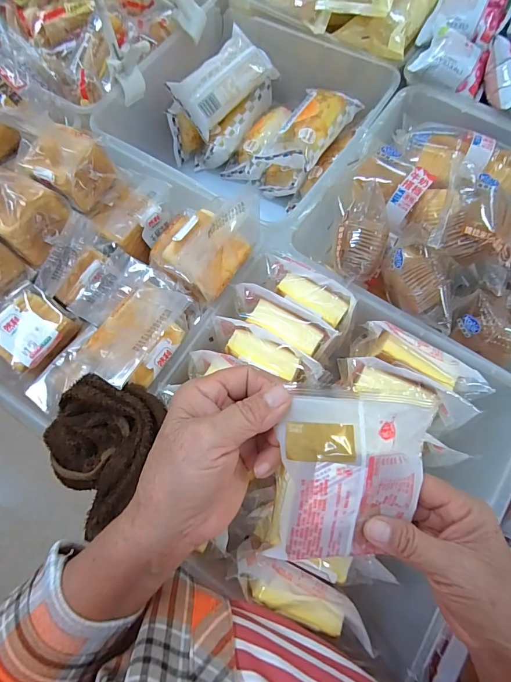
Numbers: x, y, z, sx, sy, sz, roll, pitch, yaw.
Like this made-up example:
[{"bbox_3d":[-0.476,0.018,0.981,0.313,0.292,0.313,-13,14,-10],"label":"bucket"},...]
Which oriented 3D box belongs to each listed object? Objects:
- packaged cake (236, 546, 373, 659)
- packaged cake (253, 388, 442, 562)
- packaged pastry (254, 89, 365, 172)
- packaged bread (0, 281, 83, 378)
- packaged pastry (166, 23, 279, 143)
[{"bbox_3d":[0.033,0.193,0.279,0.103,0.028,0.032,21,74,9],"label":"packaged cake"},{"bbox_3d":[0.058,0.082,0.234,0.094,0.032,0.100,1,103,-14],"label":"packaged cake"},{"bbox_3d":[0.067,-0.270,0.469,0.073,0.044,0.122,35,76,12],"label":"packaged pastry"},{"bbox_3d":[-0.227,-0.012,0.370,0.075,0.032,0.079,24,74,9],"label":"packaged bread"},{"bbox_3d":[-0.041,-0.336,0.479,0.125,0.070,0.038,-38,29,4],"label":"packaged pastry"}]

